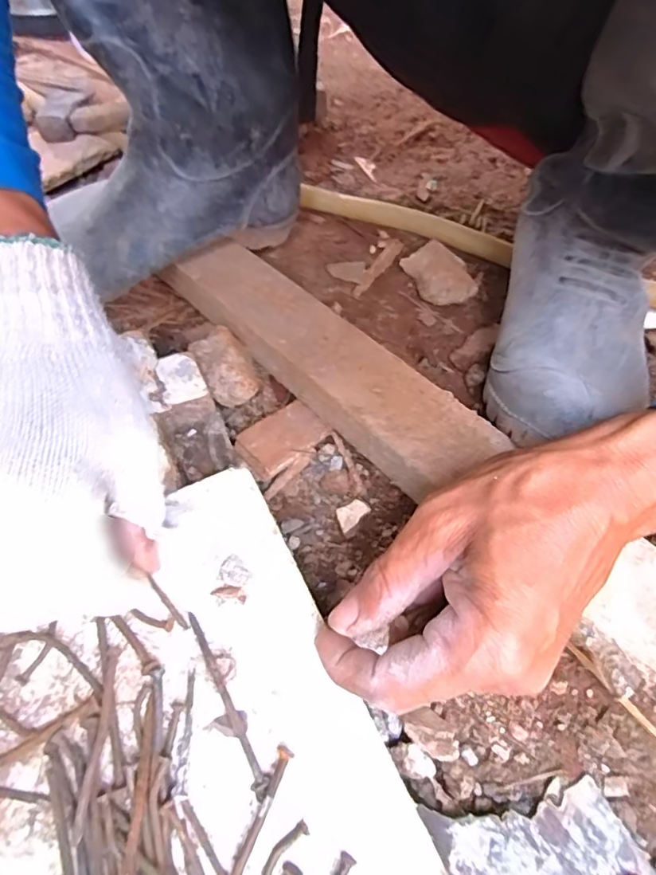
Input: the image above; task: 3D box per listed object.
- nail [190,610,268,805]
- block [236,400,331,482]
[{"bbox_3d":[-0.045,0.114,0.228,0.006,0.005,0.080,-23,58,-19],"label":"nail"},{"bbox_3d":[-0.031,0.000,0.346,0.036,0.014,0.059,39,60,23],"label":"block"}]

